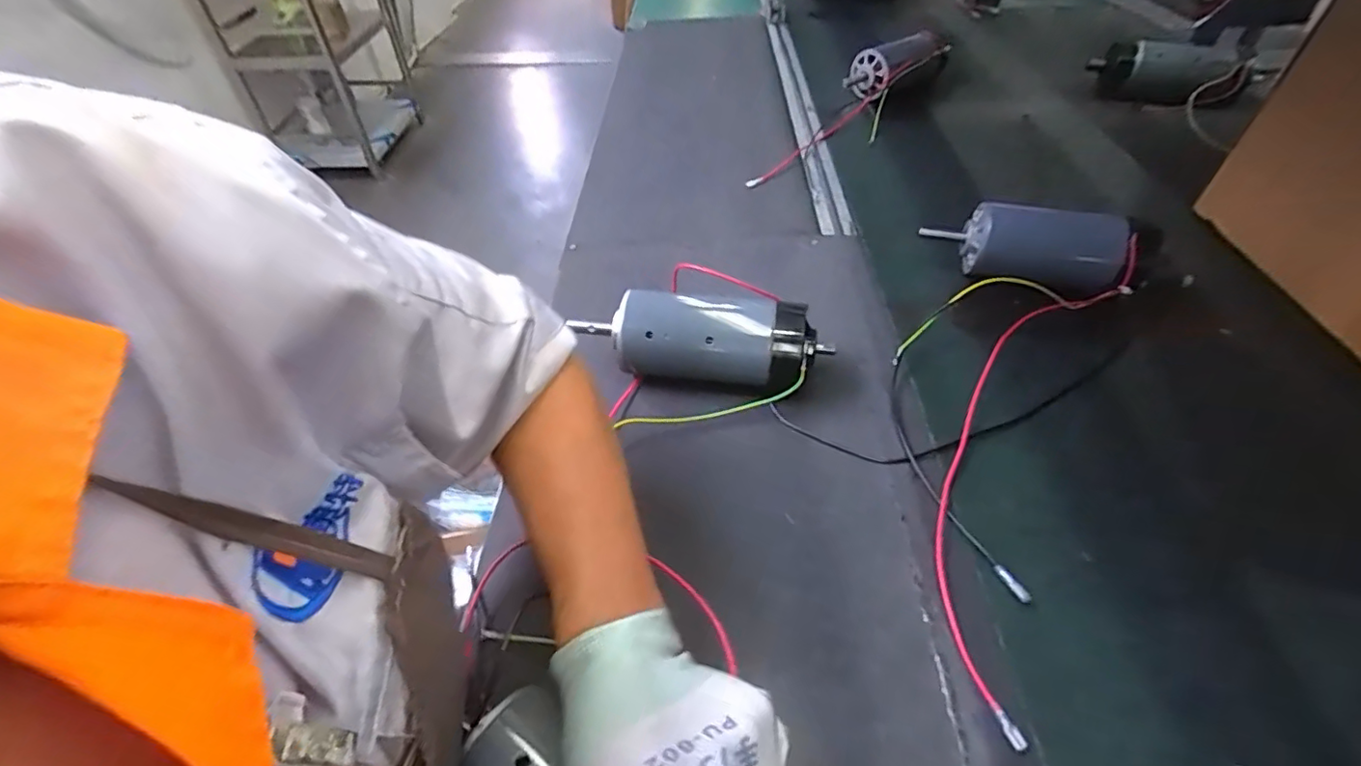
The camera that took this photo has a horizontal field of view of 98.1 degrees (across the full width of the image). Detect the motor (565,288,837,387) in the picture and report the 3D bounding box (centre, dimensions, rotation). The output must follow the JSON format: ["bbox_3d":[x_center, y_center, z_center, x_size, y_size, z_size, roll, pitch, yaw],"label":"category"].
[{"bbox_3d":[0.018,-0.038,0.529,0.221,0.064,0.062,7,46,8],"label":"motor"}]

